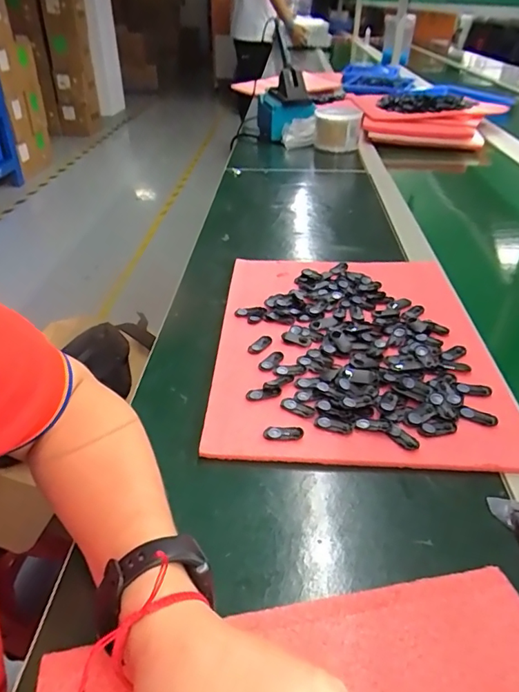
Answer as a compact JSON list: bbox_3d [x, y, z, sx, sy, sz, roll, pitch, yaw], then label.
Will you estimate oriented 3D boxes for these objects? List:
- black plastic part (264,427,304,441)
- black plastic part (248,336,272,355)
[{"bbox_3d":[0.019,0.069,0.391,0.032,0.004,0.013,-3,36,-5],"label":"black plastic part"},{"bbox_3d":[0.001,-0.002,0.489,0.015,0.004,0.030,23,42,31],"label":"black plastic part"}]

